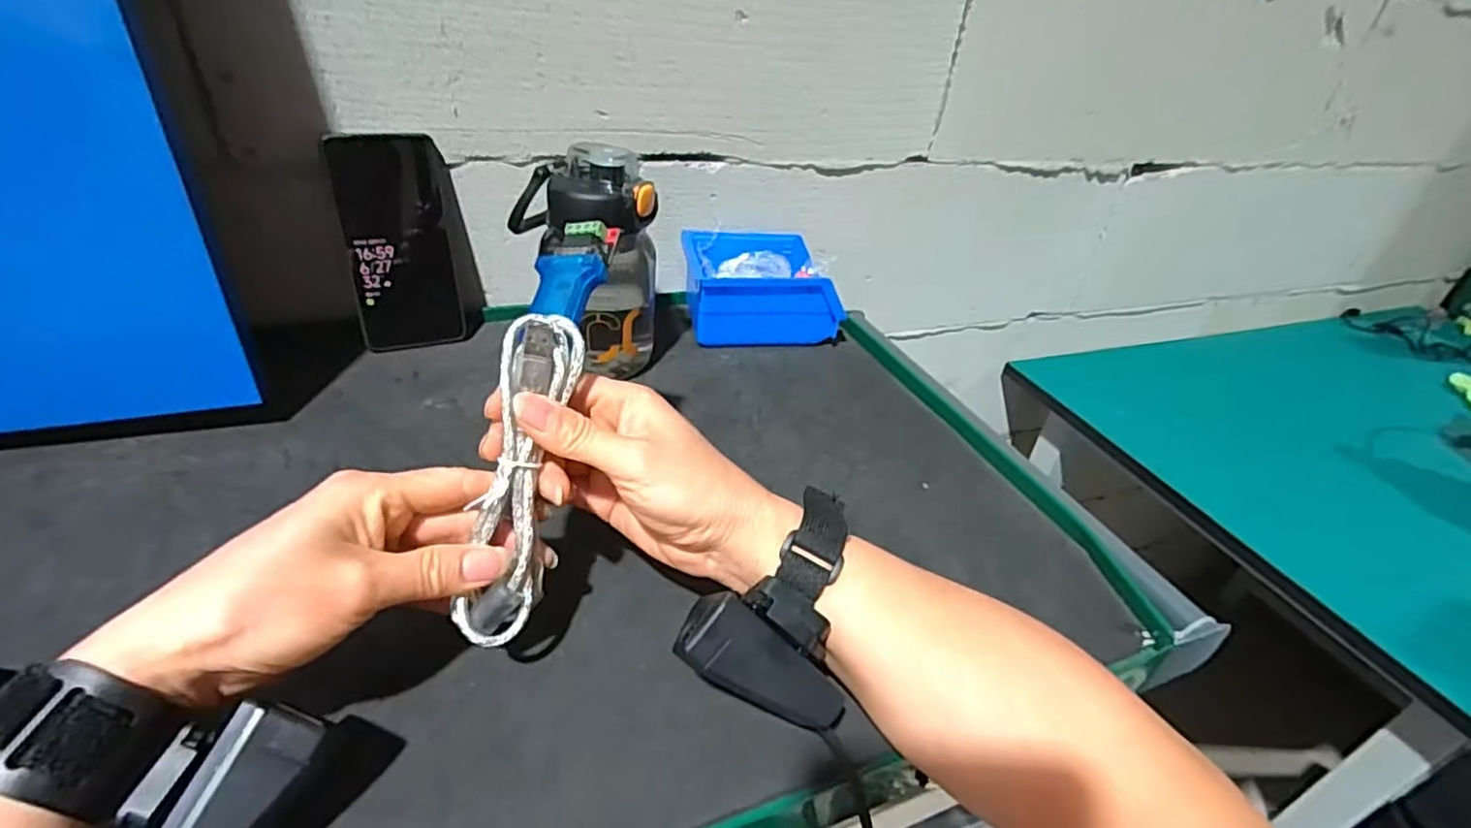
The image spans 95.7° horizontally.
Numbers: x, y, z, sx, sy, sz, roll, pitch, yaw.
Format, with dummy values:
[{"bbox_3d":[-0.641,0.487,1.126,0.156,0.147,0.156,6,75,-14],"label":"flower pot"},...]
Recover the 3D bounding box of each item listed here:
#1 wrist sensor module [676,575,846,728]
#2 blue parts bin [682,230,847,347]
[{"bbox_3d":[0.012,0.104,0.273,0.075,0.019,0.025,34,36,-6],"label":"wrist sensor module"},{"bbox_3d":[0.020,-0.117,0.624,0.132,0.072,0.106,0,35,-9],"label":"blue parts bin"}]

